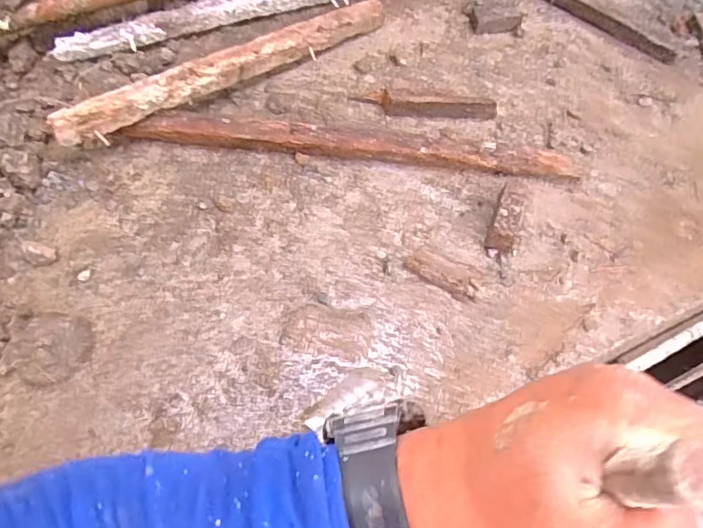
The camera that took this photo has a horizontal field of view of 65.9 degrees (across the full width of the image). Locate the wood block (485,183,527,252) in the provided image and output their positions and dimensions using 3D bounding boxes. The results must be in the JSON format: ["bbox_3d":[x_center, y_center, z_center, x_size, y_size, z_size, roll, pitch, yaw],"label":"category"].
[{"bbox_3d":[0.271,-0.079,0.945,0.049,0.052,0.128,20,66,7],"label":"wood block"}]

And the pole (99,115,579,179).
[{"bbox_3d":[0.007,-0.219,1.001,0.834,0.054,0.059,5,65,0],"label":"pole"}]

